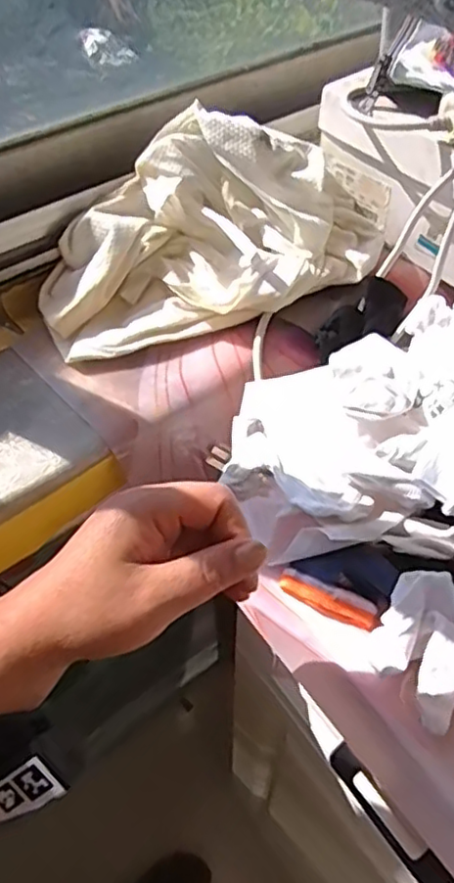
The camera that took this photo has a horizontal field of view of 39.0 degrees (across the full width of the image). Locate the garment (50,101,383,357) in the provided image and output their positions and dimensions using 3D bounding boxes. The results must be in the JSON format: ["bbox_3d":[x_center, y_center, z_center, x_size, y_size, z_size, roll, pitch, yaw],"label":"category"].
[{"bbox_3d":[-0.010,-0.196,0.580,0.324,0.099,0.169,-16,56,-14],"label":"garment"}]

